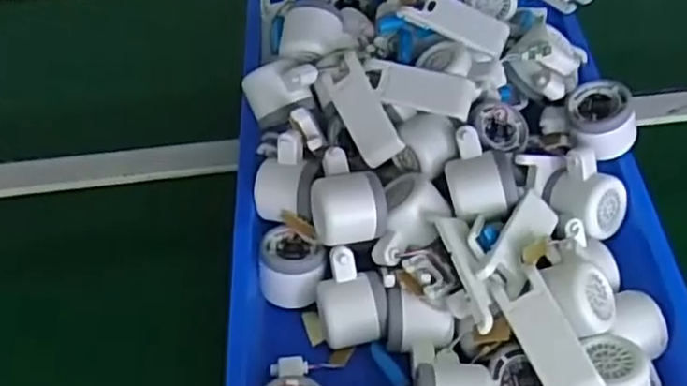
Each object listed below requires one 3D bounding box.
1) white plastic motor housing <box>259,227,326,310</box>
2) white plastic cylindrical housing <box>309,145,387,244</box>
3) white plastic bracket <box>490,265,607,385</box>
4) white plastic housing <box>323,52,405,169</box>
[{"bbox_3d":[-0.044,0.068,0.625,0.055,0.059,0.060,1,50,-1],"label":"white plastic motor housing"},{"bbox_3d":[0.002,0.010,0.616,0.058,0.055,0.079,-11,52,-8],"label":"white plastic cylindrical housing"},{"bbox_3d":[0.154,0.107,0.533,0.040,0.016,0.104,-33,61,9],"label":"white plastic bracket"},{"bbox_3d":[0.016,-0.075,0.644,0.040,0.008,0.103,-31,74,18],"label":"white plastic housing"}]

